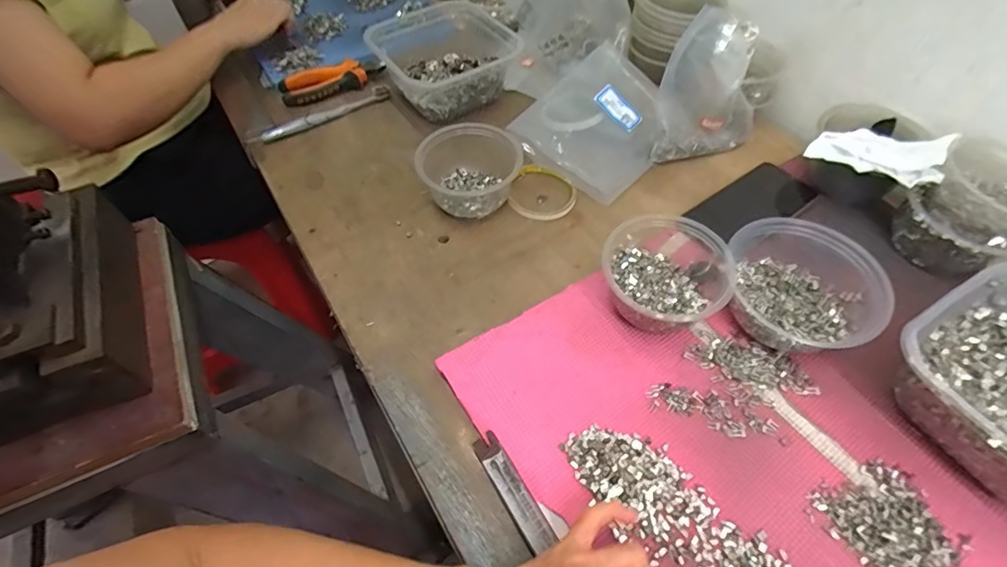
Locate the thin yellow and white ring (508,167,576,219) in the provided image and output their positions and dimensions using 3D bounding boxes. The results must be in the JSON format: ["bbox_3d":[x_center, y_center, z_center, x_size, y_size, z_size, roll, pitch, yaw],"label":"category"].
[{"bbox_3d":[0.048,-0.108,0.589,0.076,0.018,0.081,0,54,0],"label":"thin yellow and white ring"}]

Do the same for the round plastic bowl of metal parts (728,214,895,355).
[{"bbox_3d":[0.270,0.003,0.458,0.133,0.069,0.115,24,58,17],"label":"round plastic bowl of metal parts"}]

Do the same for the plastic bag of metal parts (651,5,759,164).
[{"bbox_3d":[0.246,-0.229,0.587,0.134,0.148,0.066,-24,57,-16],"label":"plastic bag of metal parts"}]

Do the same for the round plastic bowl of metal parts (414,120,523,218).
[{"bbox_3d":[-0.037,-0.135,0.575,0.110,0.064,0.103,0,54,0],"label":"round plastic bowl of metal parts"}]

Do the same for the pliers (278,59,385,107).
[{"bbox_3d":[-0.246,-0.293,0.713,0.142,0.020,0.066,-22,57,-15],"label":"pliers"}]

